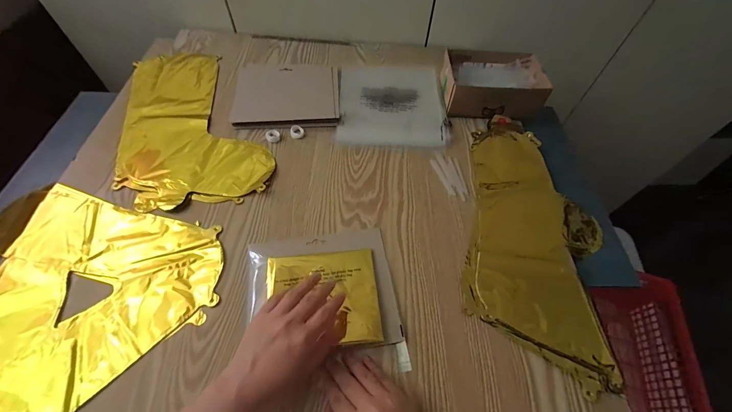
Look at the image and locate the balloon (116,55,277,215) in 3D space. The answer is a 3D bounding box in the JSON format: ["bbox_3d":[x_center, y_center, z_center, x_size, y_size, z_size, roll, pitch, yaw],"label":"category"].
[{"bbox_3d":[-0.328,-0.160,0.575,0.225,0.014,0.404,-18,59,-13],"label":"balloon"}]

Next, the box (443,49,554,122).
[{"bbox_3d":[0.249,-0.248,0.622,0.200,0.063,0.151,8,57,3],"label":"box"}]

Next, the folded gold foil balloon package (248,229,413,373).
[{"bbox_3d":[-0.056,0.120,0.404,0.188,0.016,0.187,-7,57,-7],"label":"folded gold foil balloon package"}]

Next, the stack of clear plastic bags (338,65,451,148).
[{"bbox_3d":[0.051,-0.207,0.623,0.203,0.012,0.224,2,56,-1],"label":"stack of clear plastic bags"}]

